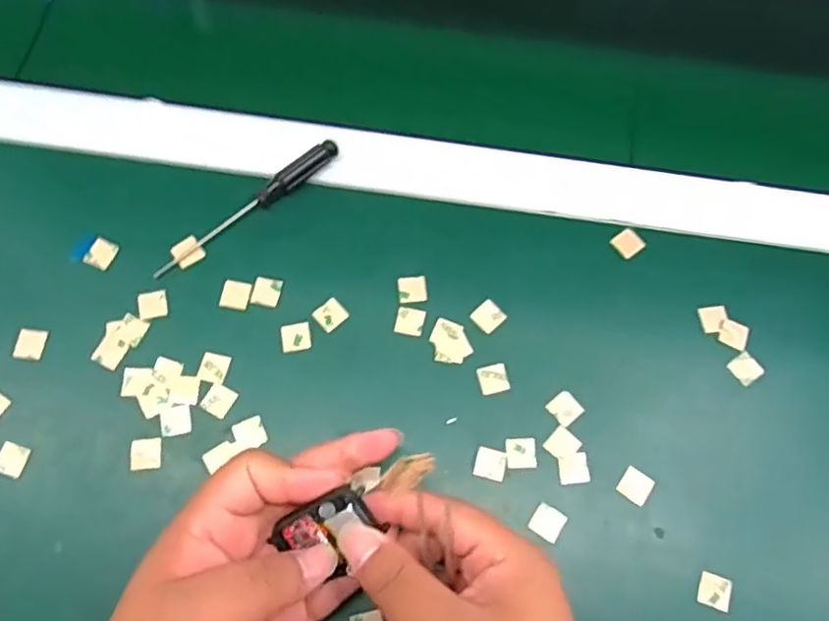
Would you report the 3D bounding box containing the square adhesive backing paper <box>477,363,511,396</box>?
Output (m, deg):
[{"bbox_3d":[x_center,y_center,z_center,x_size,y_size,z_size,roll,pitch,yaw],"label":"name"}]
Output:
[{"bbox_3d":[0.044,0.038,0.360,0.017,0.004,0.015,-14,71,-7],"label":"square adhesive backing paper"}]

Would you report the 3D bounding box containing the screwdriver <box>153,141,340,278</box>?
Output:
[{"bbox_3d":[-0.099,-0.063,0.385,0.131,0.011,0.011,-37,75,-14],"label":"screwdriver"}]

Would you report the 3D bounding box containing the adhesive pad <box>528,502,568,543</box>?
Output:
[{"bbox_3d":[0.070,0.110,0.334,0.016,0.004,0.016,33,72,10],"label":"adhesive pad"}]

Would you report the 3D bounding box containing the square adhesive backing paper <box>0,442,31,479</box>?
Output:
[{"bbox_3d":[-0.212,0.078,0.338,0.015,0.004,0.016,18,70,5],"label":"square adhesive backing paper"}]

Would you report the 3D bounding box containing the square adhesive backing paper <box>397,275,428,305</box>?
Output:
[{"bbox_3d":[-0.001,-0.013,0.377,0.017,0.004,0.016,-6,70,-4],"label":"square adhesive backing paper"}]

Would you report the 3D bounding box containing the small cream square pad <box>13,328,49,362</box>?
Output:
[{"bbox_3d":[-0.216,0.018,0.362,0.016,0.004,0.019,3,69,0],"label":"small cream square pad"}]

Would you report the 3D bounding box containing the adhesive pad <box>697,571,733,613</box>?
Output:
[{"bbox_3d":[0.152,0.141,0.324,0.015,0.004,0.016,18,70,5],"label":"adhesive pad"}]

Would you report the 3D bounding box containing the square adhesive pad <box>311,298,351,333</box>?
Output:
[{"bbox_3d":[-0.048,0.002,0.370,0.017,0.004,0.015,-40,75,-15],"label":"square adhesive pad"}]

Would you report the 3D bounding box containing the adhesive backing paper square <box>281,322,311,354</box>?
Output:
[{"bbox_3d":[-0.067,0.015,0.366,0.016,0.004,0.016,-9,70,-5],"label":"adhesive backing paper square"}]

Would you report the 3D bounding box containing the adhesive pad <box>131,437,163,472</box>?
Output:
[{"bbox_3d":[-0.142,0.076,0.341,0.016,0.004,0.016,-5,70,-4],"label":"adhesive pad"}]

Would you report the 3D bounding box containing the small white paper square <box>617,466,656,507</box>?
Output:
[{"bbox_3d":[0.118,0.093,0.341,0.016,0.004,0.016,36,73,11],"label":"small white paper square"}]

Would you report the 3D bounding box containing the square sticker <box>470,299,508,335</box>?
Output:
[{"bbox_3d":[0.043,0.003,0.373,0.017,0.004,0.016,-41,76,-15],"label":"square sticker"}]

